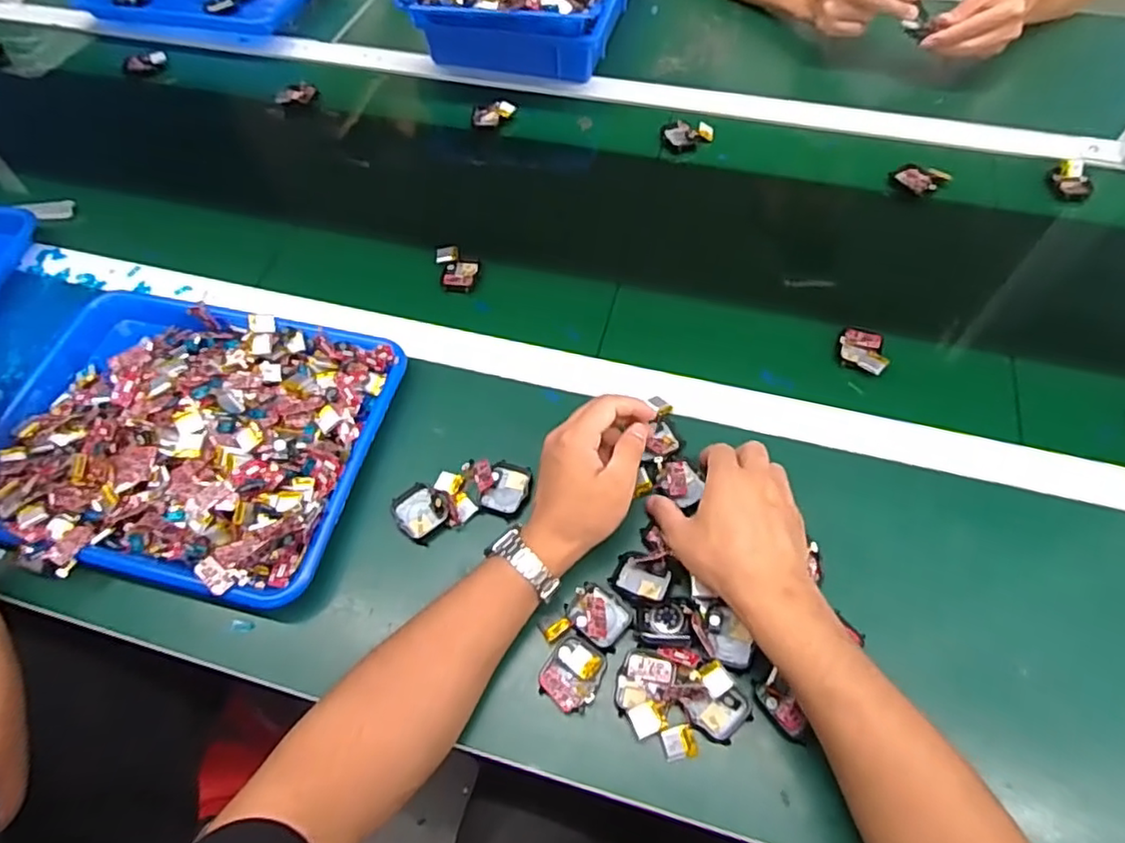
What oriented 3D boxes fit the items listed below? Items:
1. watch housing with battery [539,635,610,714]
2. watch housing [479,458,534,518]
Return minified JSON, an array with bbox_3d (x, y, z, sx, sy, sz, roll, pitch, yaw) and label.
[{"bbox_3d":[0.007,0.181,0.453,0.041,0.009,0.047,22,64,14],"label":"watch housing with battery"},{"bbox_3d":[-0.045,0.056,0.528,0.037,0.017,0.045,17,63,12],"label":"watch housing"}]

